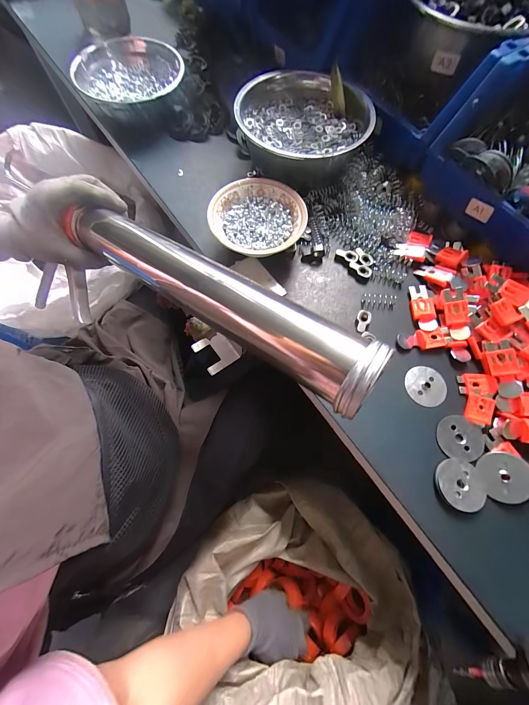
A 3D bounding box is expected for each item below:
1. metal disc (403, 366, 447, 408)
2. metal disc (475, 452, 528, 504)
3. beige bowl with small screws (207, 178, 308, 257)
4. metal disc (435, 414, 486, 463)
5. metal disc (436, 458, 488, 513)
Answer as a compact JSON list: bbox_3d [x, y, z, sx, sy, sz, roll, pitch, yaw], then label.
[{"bbox_3d":[0.185,0.038,0.312,0.043,0.004,0.046,0,70,-1],"label":"metal disc"},{"bbox_3d":[0.239,0.124,0.271,0.048,0.005,0.045,-5,71,15],"label":"metal disc"},{"bbox_3d":[-0.008,-0.169,0.359,0.120,0.044,0.112,12,71,3],"label":"beige bowl with small screws"},{"bbox_3d":[0.208,0.091,0.290,0.045,0.004,0.046,0,70,-1],"label":"metal disc"},{"bbox_3d":[0.195,0.131,0.269,0.044,0.005,0.045,0,70,-1],"label":"metal disc"}]

